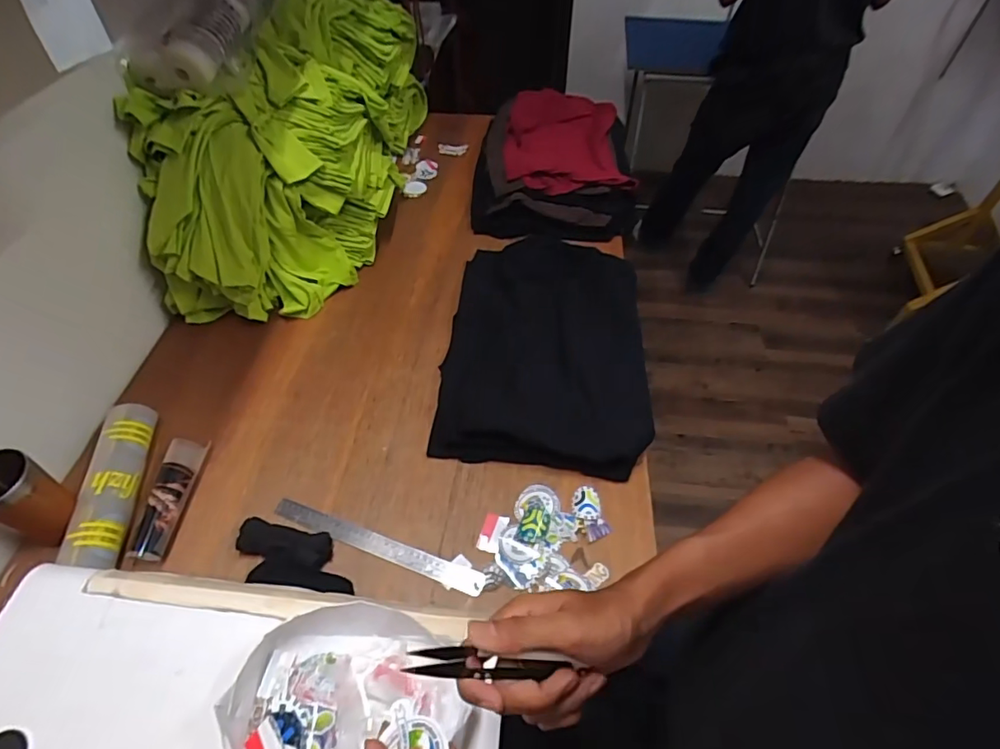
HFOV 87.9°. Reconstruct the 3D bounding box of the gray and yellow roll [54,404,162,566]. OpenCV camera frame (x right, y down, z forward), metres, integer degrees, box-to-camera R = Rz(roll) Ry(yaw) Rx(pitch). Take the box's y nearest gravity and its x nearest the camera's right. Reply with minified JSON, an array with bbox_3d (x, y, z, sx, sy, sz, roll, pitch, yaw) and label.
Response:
[{"bbox_3d":[-0.563,0.161,0.758,0.071,0.057,0.262,-10,52,-9],"label":"gray and yellow roll"}]

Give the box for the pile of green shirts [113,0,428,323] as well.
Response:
[{"bbox_3d":[-0.412,-0.524,1.111,0.351,0.361,0.829,7,51,5],"label":"pile of green shirts"}]

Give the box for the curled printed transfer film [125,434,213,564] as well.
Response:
[{"bbox_3d":[-0.481,0.177,0.752,0.055,0.041,0.183,1,51,0],"label":"curled printed transfer film"}]

